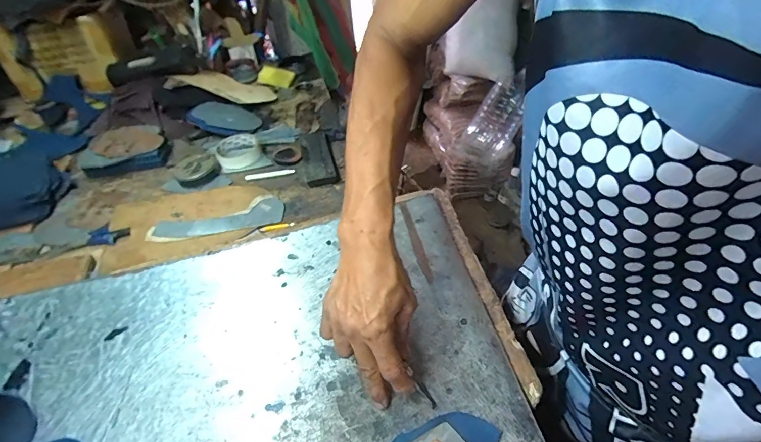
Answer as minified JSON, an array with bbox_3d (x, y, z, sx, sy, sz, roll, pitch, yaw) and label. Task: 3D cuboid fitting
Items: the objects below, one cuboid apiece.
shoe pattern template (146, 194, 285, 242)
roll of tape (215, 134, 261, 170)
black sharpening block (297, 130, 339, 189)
[{"bbox_3d":[-0.265,-0.004,0.634,0.212,0.010,0.066,-10,46,-6],"label":"shoe pattern template"},{"bbox_3d":[-0.287,-0.139,0.783,0.085,0.032,0.095,-20,48,-15],"label":"roll of tape"},{"bbox_3d":[-0.122,-0.121,0.728,0.064,0.015,0.176,-12,46,-8],"label":"black sharpening block"}]

